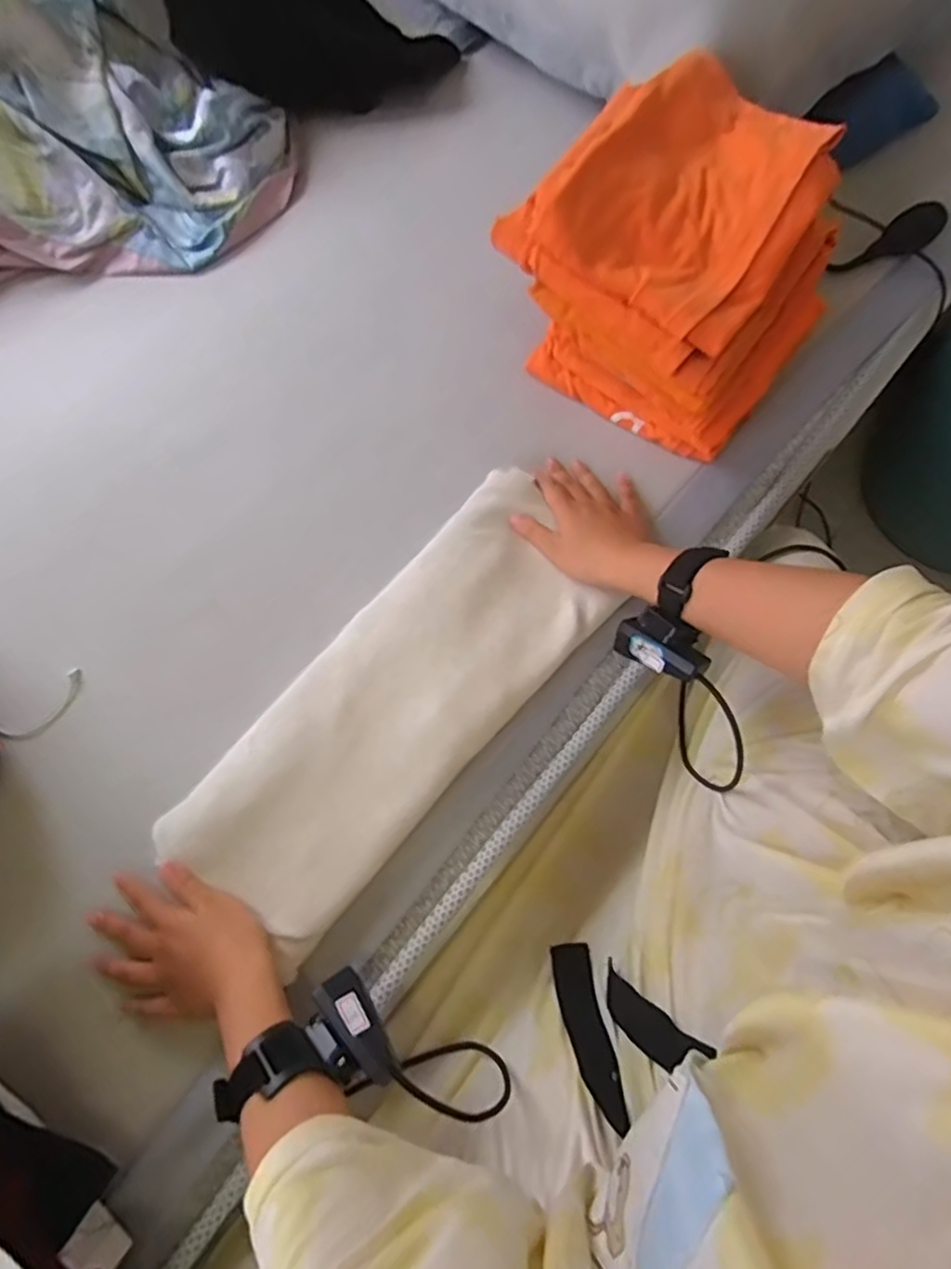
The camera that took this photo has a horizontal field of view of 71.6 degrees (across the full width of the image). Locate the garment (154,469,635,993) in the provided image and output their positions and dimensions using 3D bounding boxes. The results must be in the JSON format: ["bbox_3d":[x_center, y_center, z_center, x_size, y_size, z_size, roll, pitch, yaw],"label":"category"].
[{"bbox_3d":[-0.053,0.050,0.551,0.158,0.031,0.411,38,75,11],"label":"garment"}]

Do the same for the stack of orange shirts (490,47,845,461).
[{"bbox_3d":[0.182,-0.330,0.608,0.251,0.189,0.221,38,76,11],"label":"stack of orange shirts"}]

